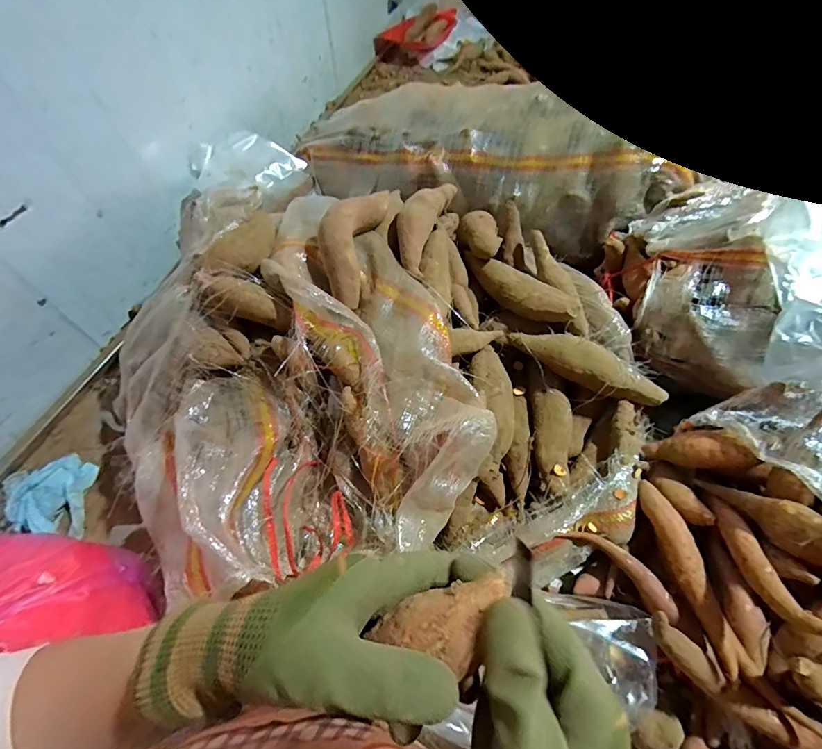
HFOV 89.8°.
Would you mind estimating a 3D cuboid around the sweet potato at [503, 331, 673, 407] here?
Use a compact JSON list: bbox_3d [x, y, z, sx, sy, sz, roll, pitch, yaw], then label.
[{"bbox_3d":[0.224,-0.012,0.527,0.204,0.044,0.048,24,61,17],"label":"sweet potato"}]

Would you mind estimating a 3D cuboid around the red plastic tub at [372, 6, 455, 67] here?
[{"bbox_3d":[0.022,-1.073,1.308,0.284,0.091,0.145,-24,58,5],"label":"red plastic tub"}]

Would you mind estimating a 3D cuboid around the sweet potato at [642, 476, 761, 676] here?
[{"bbox_3d":[0.278,0.195,0.416,0.034,0.028,0.177,-9,57,-4],"label":"sweet potato"}]

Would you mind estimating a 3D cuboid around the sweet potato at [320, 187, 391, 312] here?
[{"bbox_3d":[-0.078,-0.179,0.530,0.062,0.065,0.171,15,74,12],"label":"sweet potato"}]

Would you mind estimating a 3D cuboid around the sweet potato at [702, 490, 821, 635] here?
[{"bbox_3d":[0.318,0.160,0.383,0.039,0.026,0.183,8,21,7],"label":"sweet potato"}]

